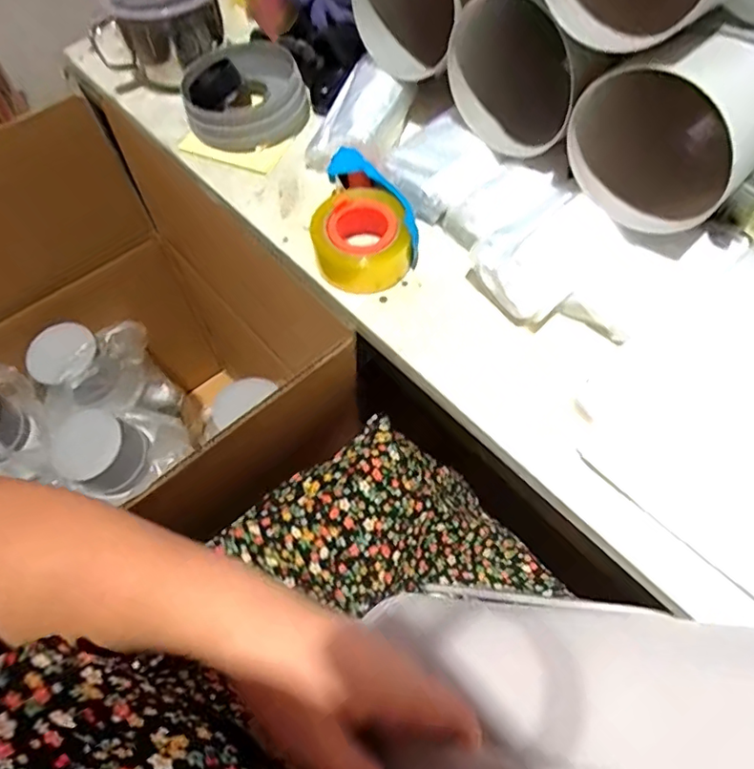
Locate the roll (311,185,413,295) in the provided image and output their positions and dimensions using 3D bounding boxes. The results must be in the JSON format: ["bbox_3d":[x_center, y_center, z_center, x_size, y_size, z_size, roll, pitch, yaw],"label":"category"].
[{"bbox_3d":[-0.018,-0.165,0.639,0.102,0.059,0.123,-7,61,-1],"label":"roll"}]

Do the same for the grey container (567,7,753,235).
[{"bbox_3d":[0.342,-0.274,0.575,0.273,0.173,0.168,-35,65,-15],"label":"grey container"}]

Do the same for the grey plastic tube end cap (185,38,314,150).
[{"bbox_3d":[-0.171,-0.366,0.754,0.151,0.076,0.139,-31,64,-13],"label":"grey plastic tube end cap"}]

